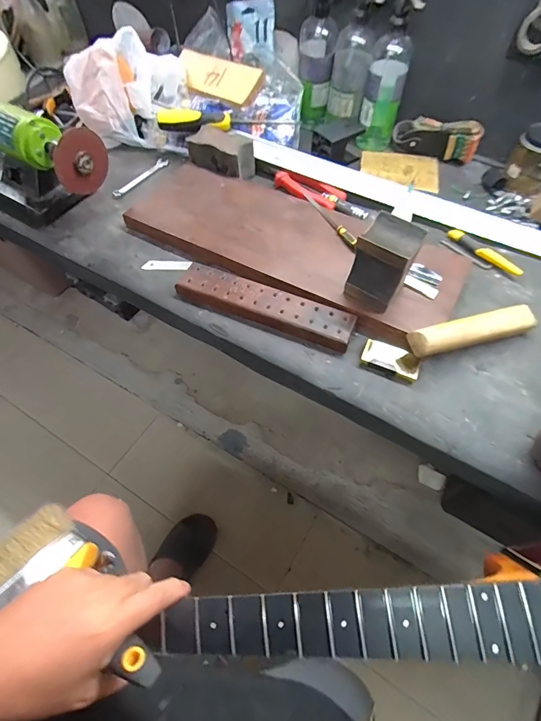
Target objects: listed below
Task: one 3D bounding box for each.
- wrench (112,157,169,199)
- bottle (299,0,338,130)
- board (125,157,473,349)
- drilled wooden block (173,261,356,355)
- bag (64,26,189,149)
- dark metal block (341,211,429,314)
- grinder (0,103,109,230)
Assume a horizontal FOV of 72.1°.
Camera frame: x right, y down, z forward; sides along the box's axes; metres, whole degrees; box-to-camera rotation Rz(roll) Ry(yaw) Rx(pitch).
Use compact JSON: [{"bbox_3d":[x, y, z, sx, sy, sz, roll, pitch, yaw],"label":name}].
[{"bbox_3d":[-0.238,-0.335,0.678,0.024,0.012,0.136,31,63,18],"label":"wrench"},{"bbox_3d":[0.084,-0.570,0.680,0.069,0.227,0.100,4,58,3],"label":"bottle"},{"bbox_3d":[0.025,-0.207,0.568,0.523,0.024,0.223,28,62,17],"label":"board"},{"bbox_3d":[-0.010,-0.075,0.504,0.247,0.018,0.057,20,60,12],"label":"drilled wooden block"},{"bbox_3d":[-0.256,-0.498,0.693,0.208,0.157,0.110,-20,60,-12],"label":"bag"},{"bbox_3d":[0.138,-0.120,0.458,0.067,0.083,0.068,25,61,15],"label":"dark metal block"},{"bbox_3d":[-0.377,-0.304,0.587,0.230,0.131,0.119,24,61,15],"label":"grinder"}]

